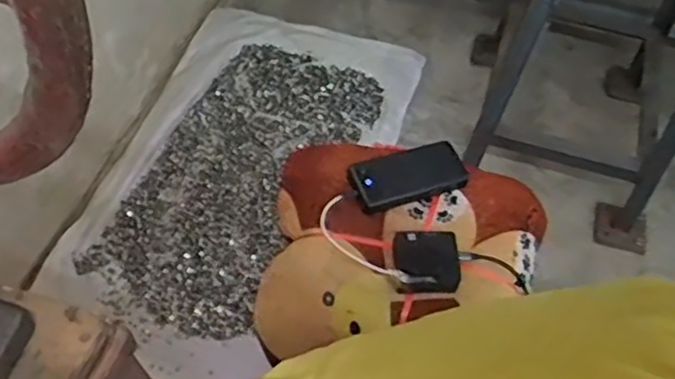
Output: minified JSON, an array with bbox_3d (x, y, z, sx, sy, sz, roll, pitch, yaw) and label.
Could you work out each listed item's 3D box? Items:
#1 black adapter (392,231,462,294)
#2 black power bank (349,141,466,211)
[{"bbox_3d":[0.111,0.087,0.821,0.081,0.027,0.075,6,54,-1],"label":"black adapter"},{"bbox_3d":[0.099,-0.023,0.911,0.162,0.020,0.078,-15,57,-15],"label":"black power bank"}]

